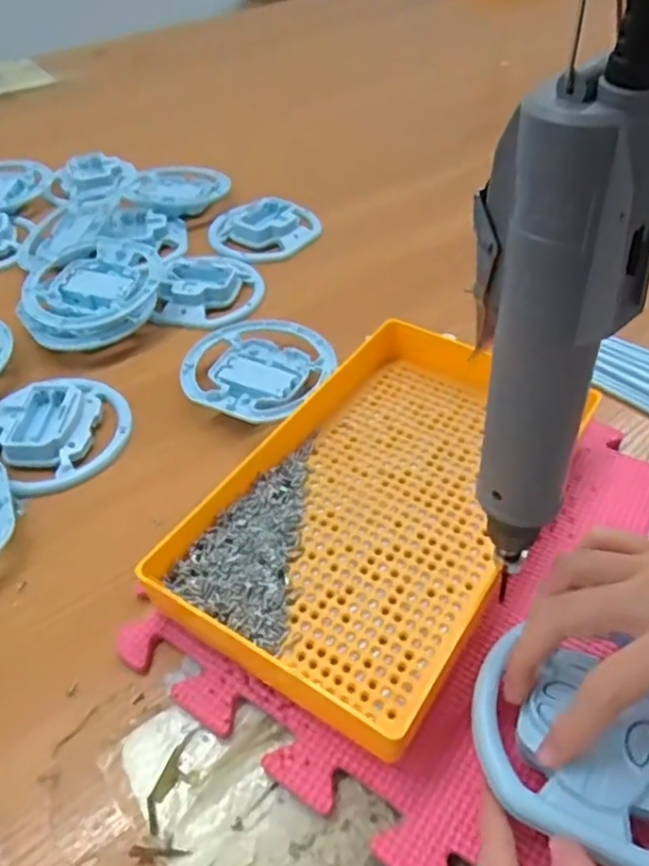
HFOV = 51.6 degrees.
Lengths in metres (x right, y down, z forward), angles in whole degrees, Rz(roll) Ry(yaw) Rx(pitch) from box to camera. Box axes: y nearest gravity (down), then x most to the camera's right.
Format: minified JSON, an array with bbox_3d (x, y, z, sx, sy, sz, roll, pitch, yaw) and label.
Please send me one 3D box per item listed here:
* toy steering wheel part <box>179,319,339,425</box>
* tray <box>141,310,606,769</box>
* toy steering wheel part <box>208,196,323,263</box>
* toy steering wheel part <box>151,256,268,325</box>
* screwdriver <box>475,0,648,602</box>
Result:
[{"bbox_3d":[-0.047,-0.041,0.476,0.099,0.029,0.096,0,46,0],"label":"toy steering wheel part"},{"bbox_3d":[0.036,0.033,0.385,0.150,0.042,0.253,26,51,23],"label":"tray"},{"bbox_3d":[-0.053,-0.191,0.623,0.095,0.027,0.076,-22,50,-20],"label":"toy steering wheel part"},{"bbox_3d":[-0.092,-0.122,0.557,0.078,0.024,0.088,9,46,8],"label":"toy steering wheel part"},{"bbox_3d":[0.068,-0.031,0.214,0.035,0.186,0.039,-5,46,-4],"label":"screwdriver"}]

